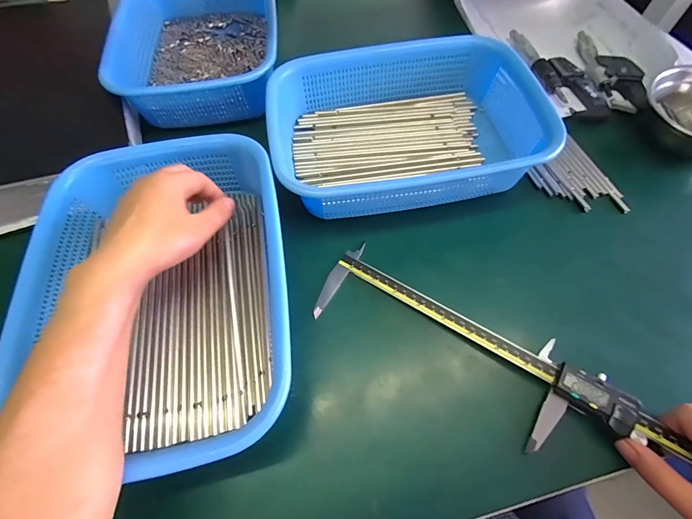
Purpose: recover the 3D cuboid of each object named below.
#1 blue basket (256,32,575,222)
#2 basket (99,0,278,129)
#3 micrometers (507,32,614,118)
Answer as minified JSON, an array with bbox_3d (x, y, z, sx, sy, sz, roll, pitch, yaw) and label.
[{"bbox_3d":[0.064,-0.154,0.396,0.292,0.067,0.198,-7,66,-1],"label":"blue basket"},{"bbox_3d":[-0.197,-0.308,0.483,0.206,0.069,0.269,-5,66,0],"label":"basket"},{"bbox_3d":[0.282,-0.256,0.467,0.056,0.019,0.185,-20,67,-7],"label":"micrometers"}]

